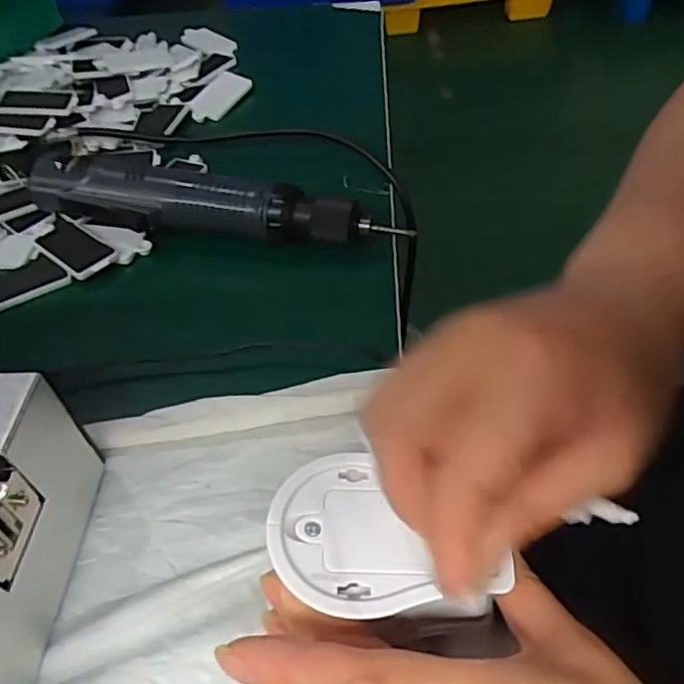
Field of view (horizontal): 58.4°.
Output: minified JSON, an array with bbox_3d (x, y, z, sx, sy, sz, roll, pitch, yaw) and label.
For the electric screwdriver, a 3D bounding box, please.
[{"bbox_3d":[-0.092,-0.094,0.415,0.269,0.035,0.043,9,52,12],"label":"electric screwdriver"}]

